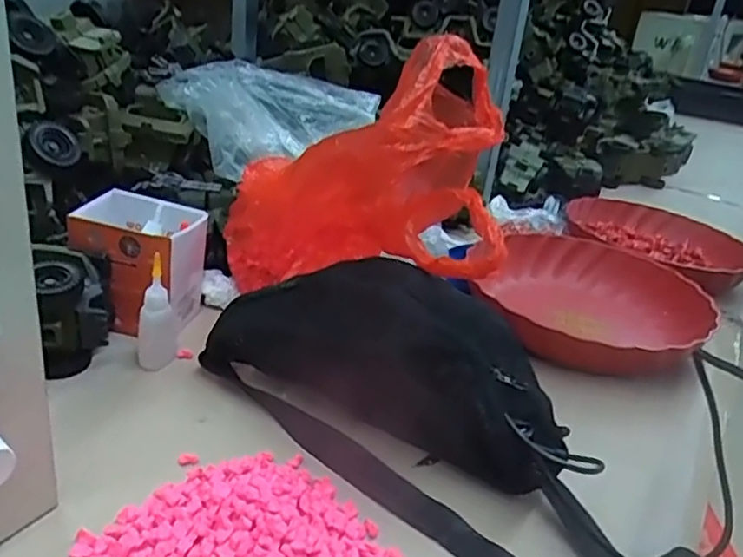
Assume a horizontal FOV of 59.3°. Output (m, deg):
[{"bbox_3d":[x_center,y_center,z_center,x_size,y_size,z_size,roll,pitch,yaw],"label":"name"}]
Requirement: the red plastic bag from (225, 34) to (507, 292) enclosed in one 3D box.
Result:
[{"bbox_3d":[-0.015,-0.062,0.558,0.268,0.170,0.113,-23,4,38],"label":"red plastic bag"}]

